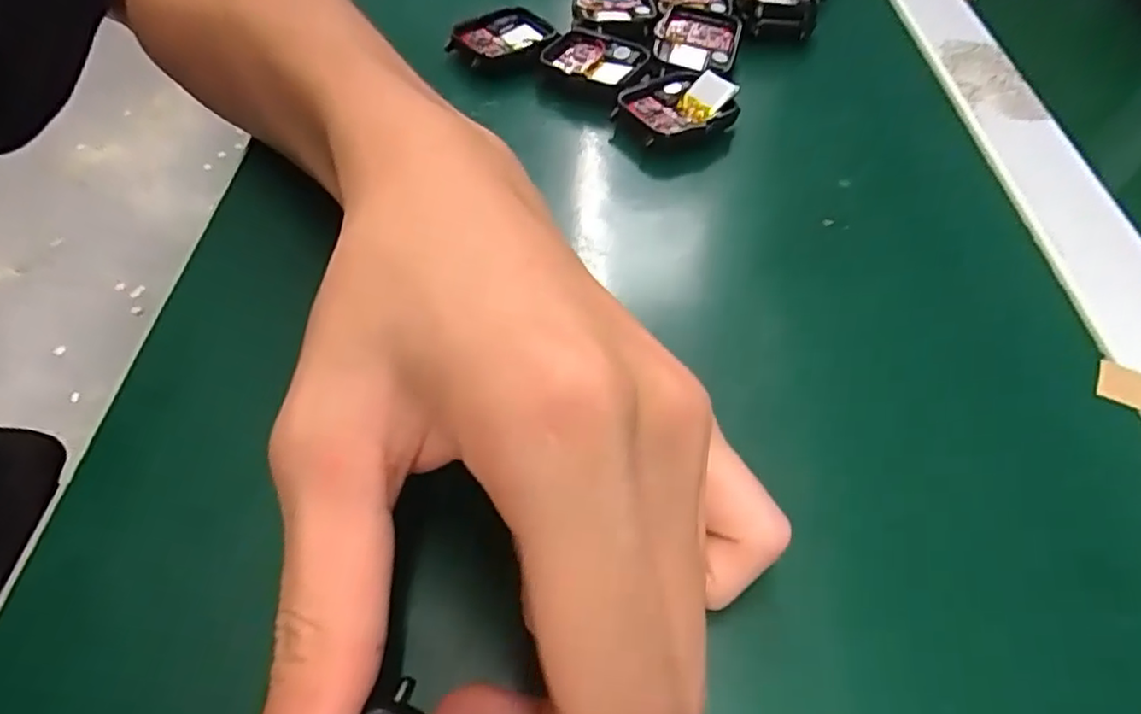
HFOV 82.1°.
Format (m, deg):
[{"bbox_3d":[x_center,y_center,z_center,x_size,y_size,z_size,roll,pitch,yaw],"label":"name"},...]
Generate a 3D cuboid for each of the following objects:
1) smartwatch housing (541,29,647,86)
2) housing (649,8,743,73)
[{"bbox_3d":[0.011,-0.130,0.288,0.038,0.011,0.037,31,57,19],"label":"smartwatch housing"},{"bbox_3d":[0.058,-0.146,0.300,0.036,0.009,0.041,15,53,8],"label":"housing"}]

